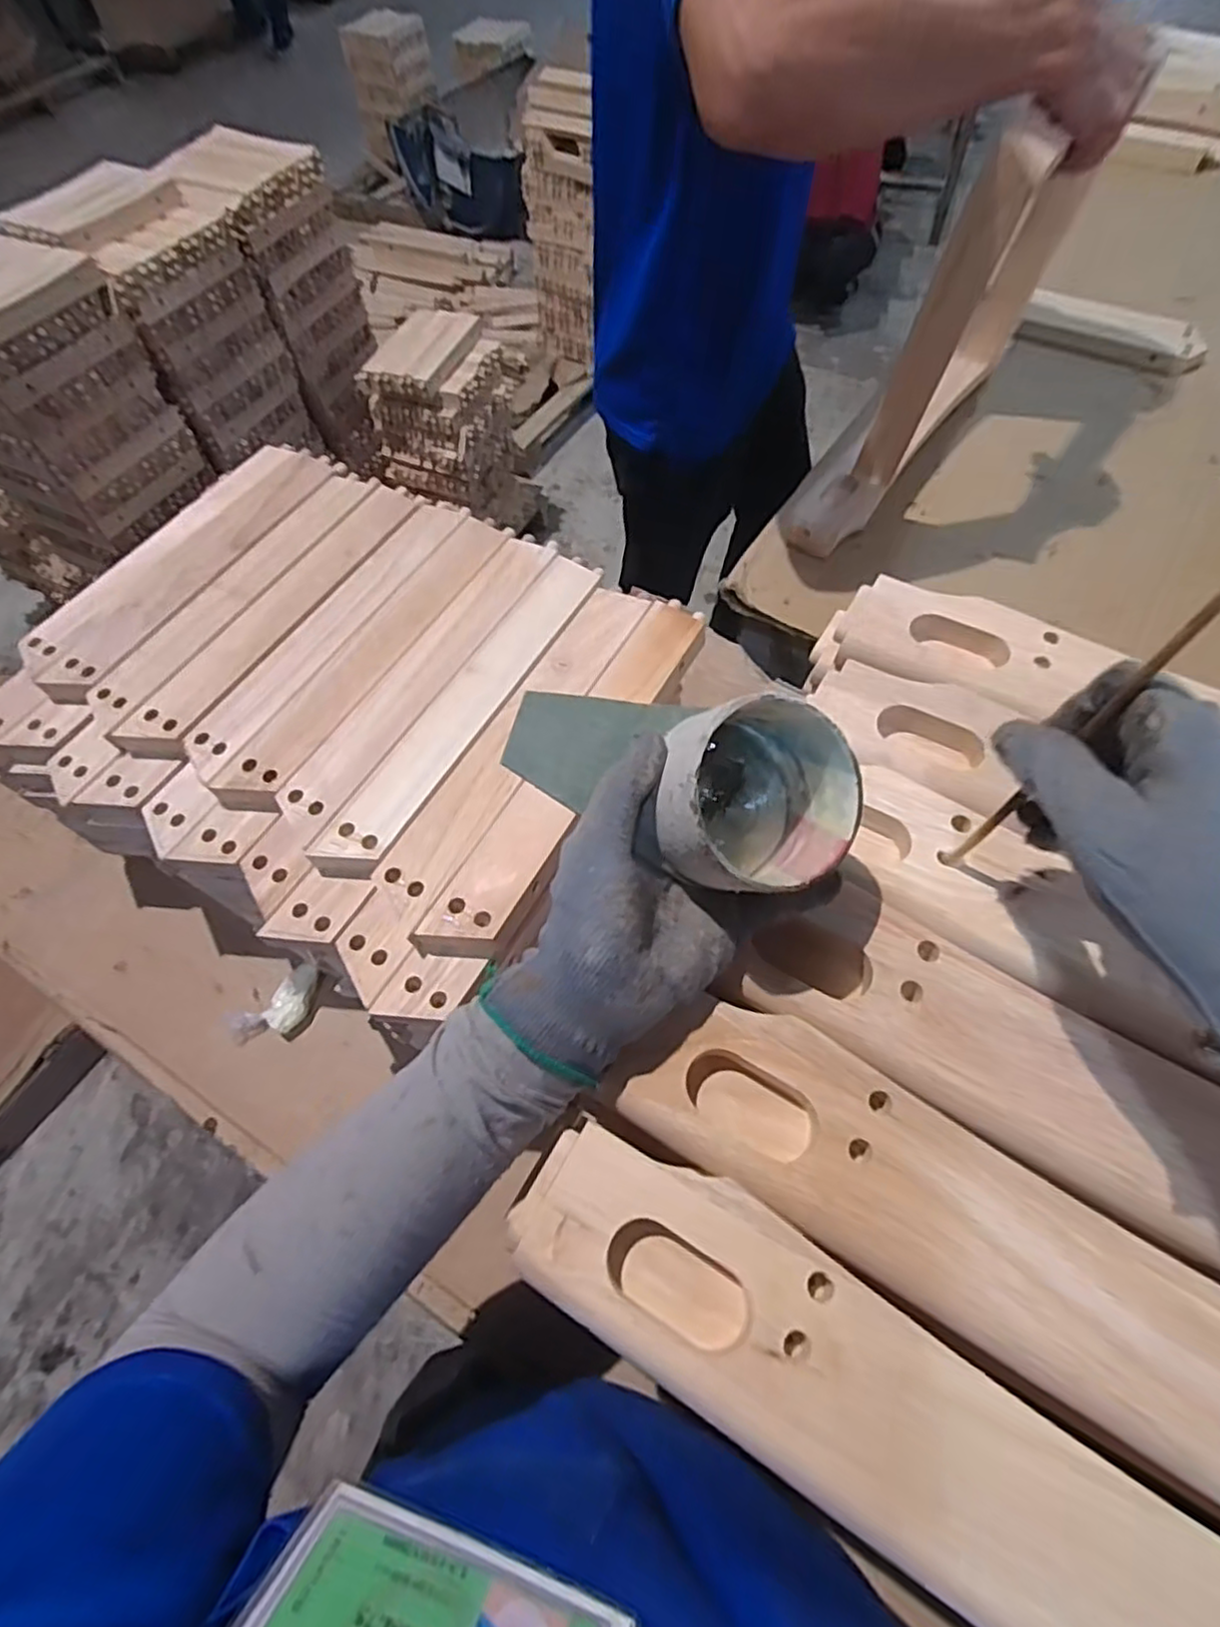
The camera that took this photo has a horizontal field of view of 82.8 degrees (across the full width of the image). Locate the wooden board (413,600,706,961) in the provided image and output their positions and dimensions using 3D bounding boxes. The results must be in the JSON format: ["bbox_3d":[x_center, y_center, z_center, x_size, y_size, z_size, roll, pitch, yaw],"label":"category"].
[{"bbox_3d":[-0.017,-0.027,0.451,0.053,0.023,0.286,25,65,16],"label":"wooden board"}]

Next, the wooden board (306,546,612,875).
[{"bbox_3d":[-0.094,-0.074,0.478,0.048,0.017,0.284,25,65,16],"label":"wooden board"}]

